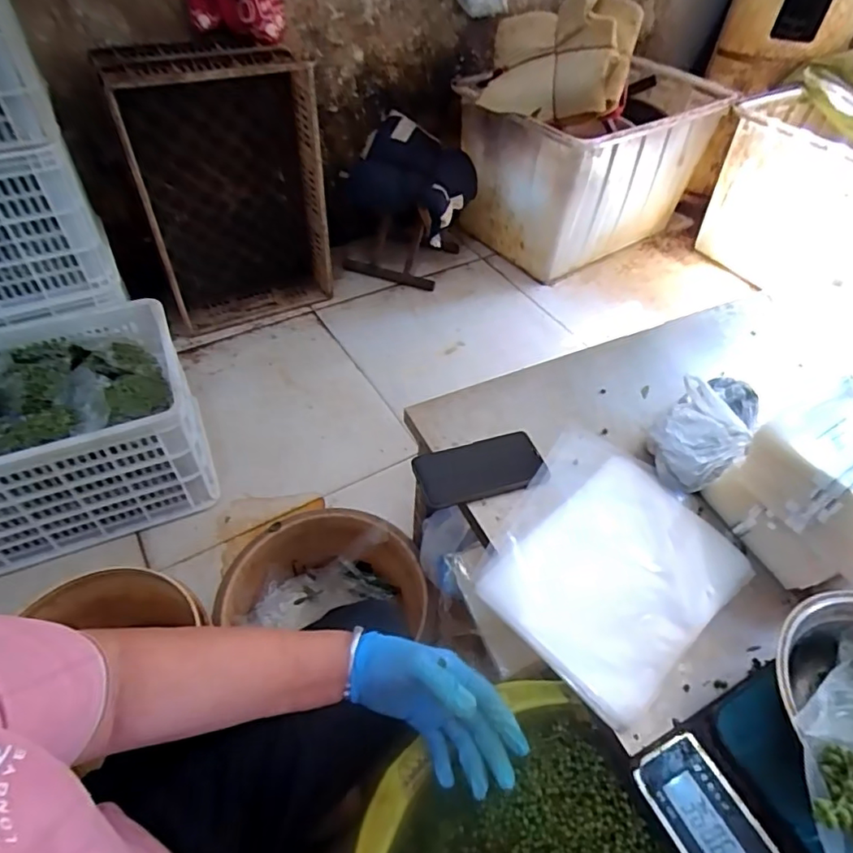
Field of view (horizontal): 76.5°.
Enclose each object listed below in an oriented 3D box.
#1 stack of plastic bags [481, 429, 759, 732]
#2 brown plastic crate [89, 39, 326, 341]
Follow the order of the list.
[{"bbox_3d":[0.184,0.135,0.575,0.253,0.018,0.230,-32,60,-26],"label":"stack of plastic bags"},{"bbox_3d":[-0.434,-0.513,1.264,0.404,0.571,0.155,-11,53,-13],"label":"brown plastic crate"}]

